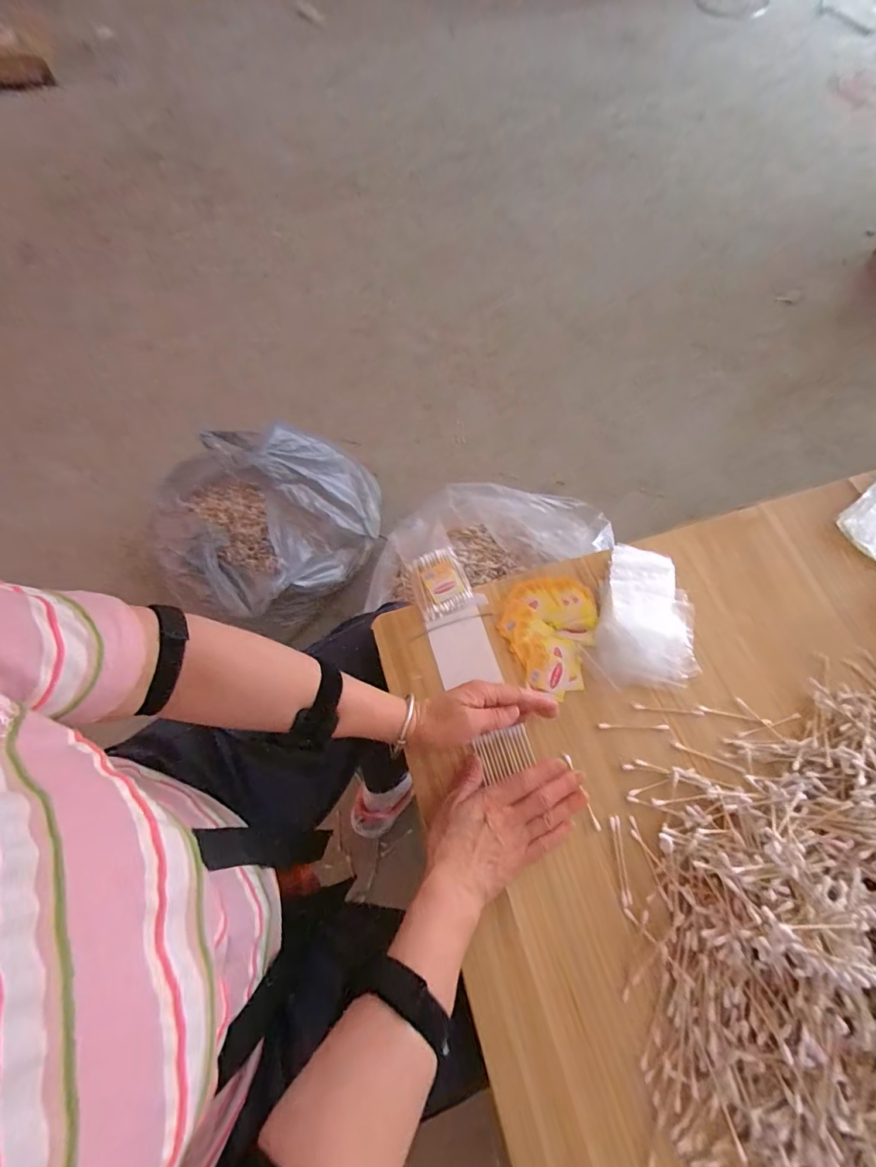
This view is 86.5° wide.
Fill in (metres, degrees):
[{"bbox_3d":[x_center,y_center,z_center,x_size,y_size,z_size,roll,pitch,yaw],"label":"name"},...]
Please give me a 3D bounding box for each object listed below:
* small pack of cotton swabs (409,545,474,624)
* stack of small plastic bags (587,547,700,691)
[{"bbox_3d":[0.001,-0.003,0.521,0.060,0.015,0.075,-17,69,-7],"label":"small pack of cotton swabs"},{"bbox_3d":[0.221,0.034,0.493,0.100,0.024,0.150,11,68,5],"label":"stack of small plastic bags"}]

